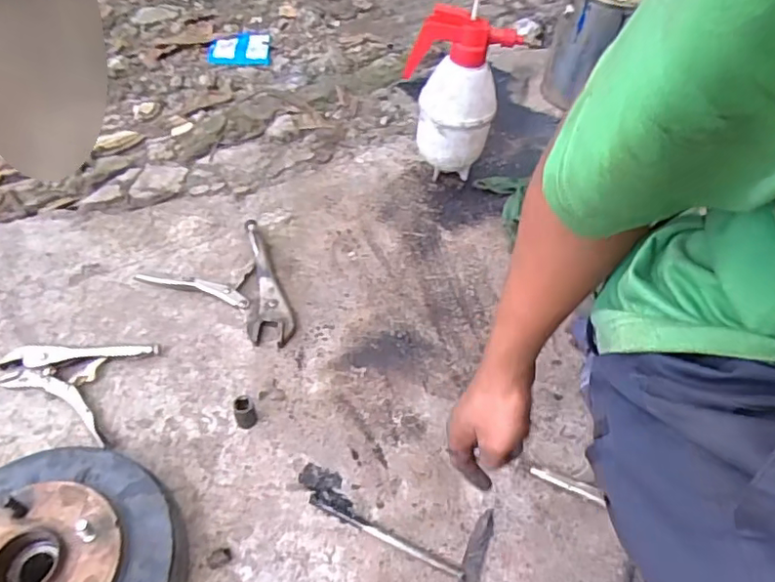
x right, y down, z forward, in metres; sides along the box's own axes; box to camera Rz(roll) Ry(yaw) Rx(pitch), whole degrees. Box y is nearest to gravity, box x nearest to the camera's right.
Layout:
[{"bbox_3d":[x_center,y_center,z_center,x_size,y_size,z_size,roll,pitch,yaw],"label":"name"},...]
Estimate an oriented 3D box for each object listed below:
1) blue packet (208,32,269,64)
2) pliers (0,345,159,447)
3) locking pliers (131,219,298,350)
[{"bbox_3d":[-0.338,-0.555,1.323,0.135,0.012,0.162,-2,48,-7],"label":"blue packet"},{"bbox_3d":[-0.371,0.094,0.677,0.158,0.016,0.120,17,51,8],"label":"pliers"},{"bbox_3d":[-0.203,0.004,0.762,0.164,0.026,0.197,-29,59,-26],"label":"locking pliers"}]

